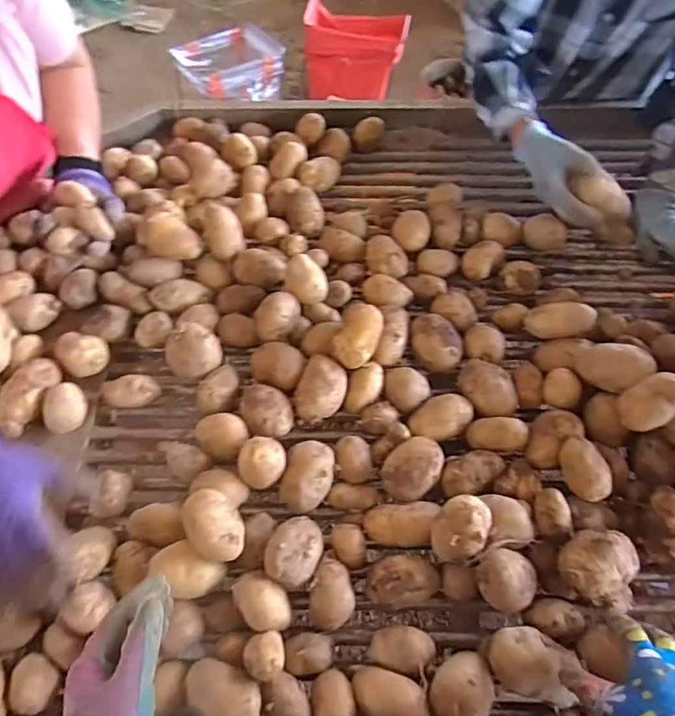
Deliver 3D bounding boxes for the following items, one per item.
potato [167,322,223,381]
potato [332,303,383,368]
[{"bbox_3d":[-0.191,-0.011,0.683,0.070,0.053,0.059,-19,62,-14],"label":"potato"},{"bbox_3d":[0.027,-0.028,0.678,0.052,0.060,0.072,19,60,8],"label":"potato"}]

